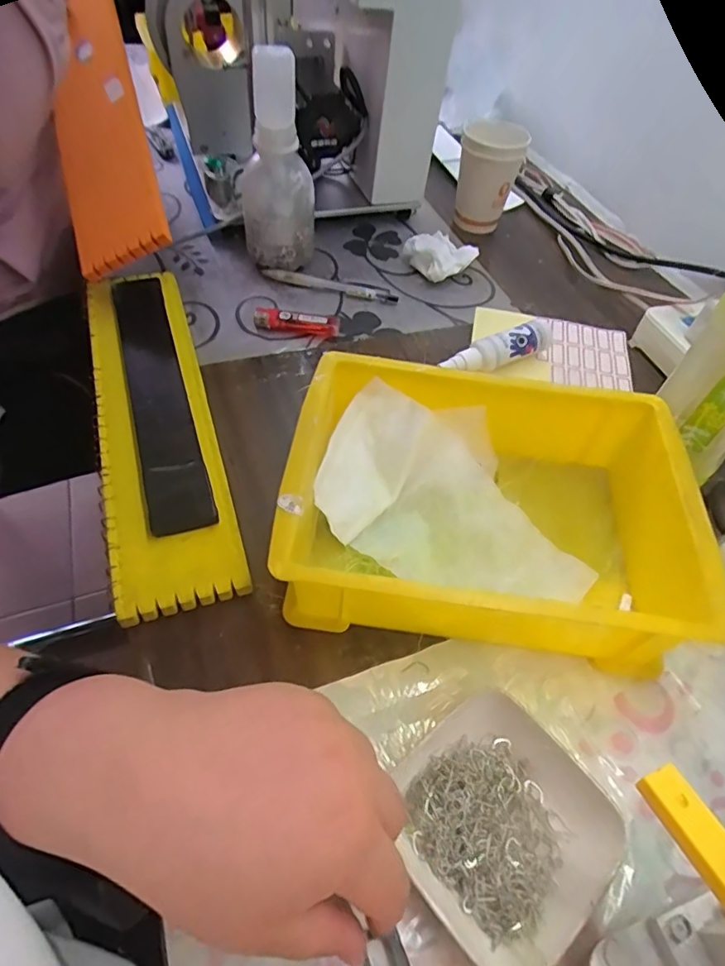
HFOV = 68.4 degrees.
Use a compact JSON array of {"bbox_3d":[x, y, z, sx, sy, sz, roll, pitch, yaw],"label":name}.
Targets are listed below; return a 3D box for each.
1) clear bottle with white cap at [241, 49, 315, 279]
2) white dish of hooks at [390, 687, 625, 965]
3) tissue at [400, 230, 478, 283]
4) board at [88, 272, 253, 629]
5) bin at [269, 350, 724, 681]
[{"bbox_3d":[-0.081,-0.284,0.495,0.067,0.176,0.058,-8,54,-10],"label":"clear bottle with white cap"},{"bbox_3d":[0.067,0.167,0.264,0.095,0.023,0.094,-34,62,-26],"label":"white dish of hooks"},{"bbox_3d":[0.081,-0.241,0.567,0.057,0.027,0.061,-23,58,-20],"label":"tissue"},{"bbox_3d":[-0.159,-0.052,0.409,0.079,0.025,0.333,-14,56,-14],"label":"board"},{"bbox_3d":[0.076,0.015,0.347,0.240,0.074,0.171,8,53,1],"label":"bin"}]

